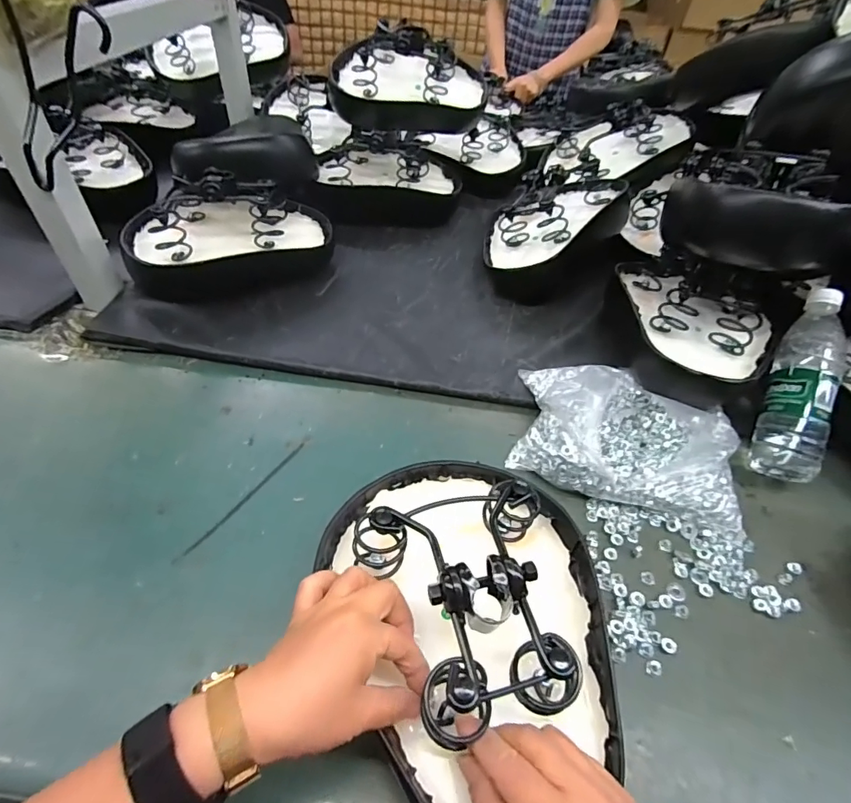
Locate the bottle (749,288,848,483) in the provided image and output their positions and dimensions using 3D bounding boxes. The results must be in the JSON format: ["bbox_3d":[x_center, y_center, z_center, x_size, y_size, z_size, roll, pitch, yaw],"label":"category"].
[{"bbox_3d":[0.449,-0.021,0.540,0.077,0.071,0.234,18,81,11],"label":"bottle"}]

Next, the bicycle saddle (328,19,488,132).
[{"bbox_3d":[-0.034,-0.594,0.849,0.278,0.125,0.168,-9,50,-13],"label":"bicycle saddle"}]

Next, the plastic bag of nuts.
[{"bbox_3d":[0.235,0.028,0.530,0.248,0.071,0.177,15,47,8],"label":"plastic bag of nuts"}]

